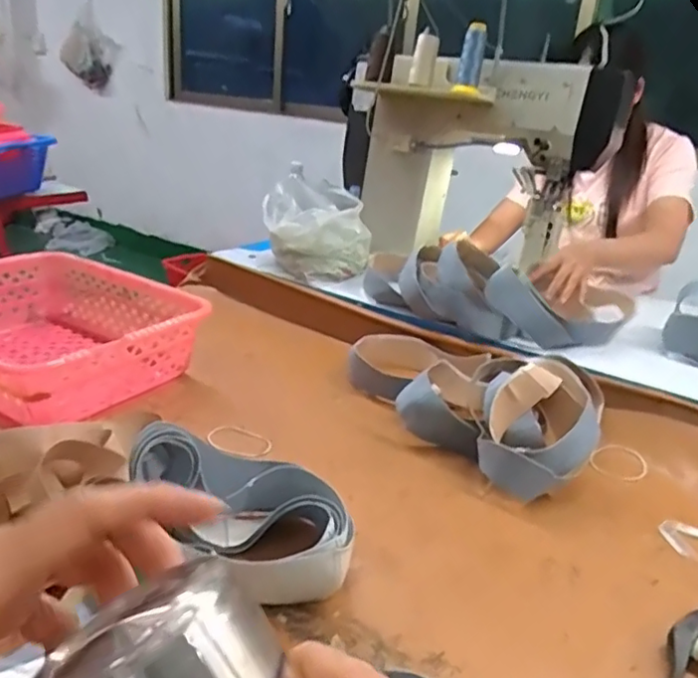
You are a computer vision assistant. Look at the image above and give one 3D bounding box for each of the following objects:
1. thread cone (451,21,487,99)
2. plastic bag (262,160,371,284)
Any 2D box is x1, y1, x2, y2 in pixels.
[{"bbox_3d":[0.220,-0.507,1.102,0.049,0.122,0.039,10,24,11],"label":"thread cone"},{"bbox_3d":[-0.072,-0.239,1.269,0.216,0.184,0.150,14,25,20],"label":"plastic bag"}]

